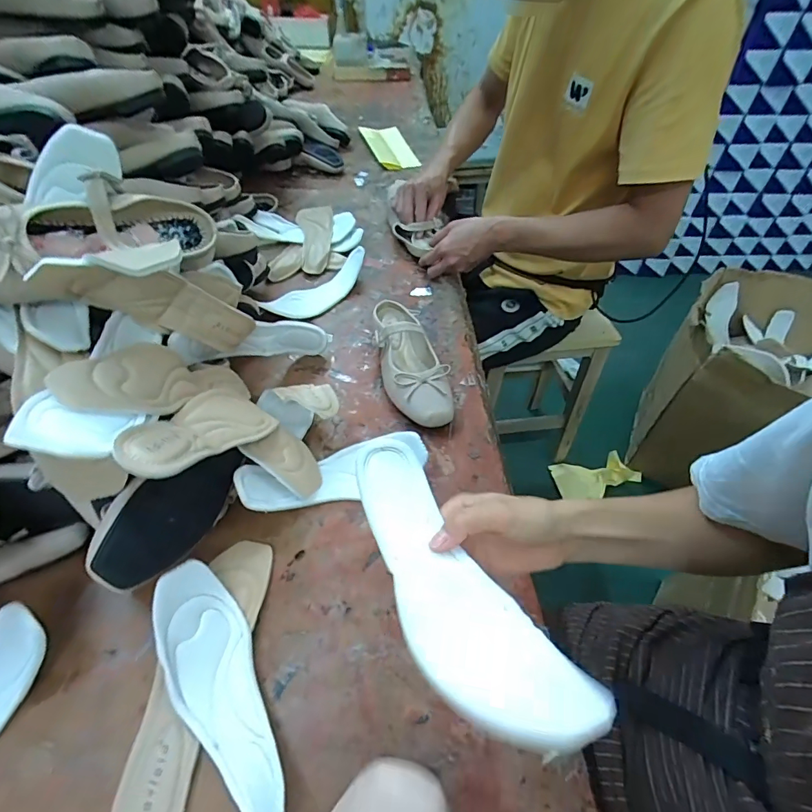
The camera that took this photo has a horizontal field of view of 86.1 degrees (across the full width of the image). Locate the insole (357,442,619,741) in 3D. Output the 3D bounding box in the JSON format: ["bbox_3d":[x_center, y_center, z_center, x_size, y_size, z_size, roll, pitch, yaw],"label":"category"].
[{"bbox_3d":[0.023,0.106,0.282,0.074,0.036,0.218,-21,43,-19],"label":"insole"}]

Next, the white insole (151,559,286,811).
[{"bbox_3d":[-0.154,0.237,0.351,0.065,0.068,0.208,-20,53,-18],"label":"white insole"}]

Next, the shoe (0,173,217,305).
[{"bbox_3d":[-0.297,-0.162,0.415,0.075,0.092,0.253,29,43,20],"label":"shoe"}]

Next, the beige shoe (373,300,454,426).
[{"bbox_3d":[0.004,-0.076,0.617,0.081,0.069,0.241,-6,51,-8],"label":"beige shoe"}]

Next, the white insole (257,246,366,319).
[{"bbox_3d":[-0.151,-0.204,0.734,0.073,0.041,0.208,34,56,23],"label":"white insole"}]

